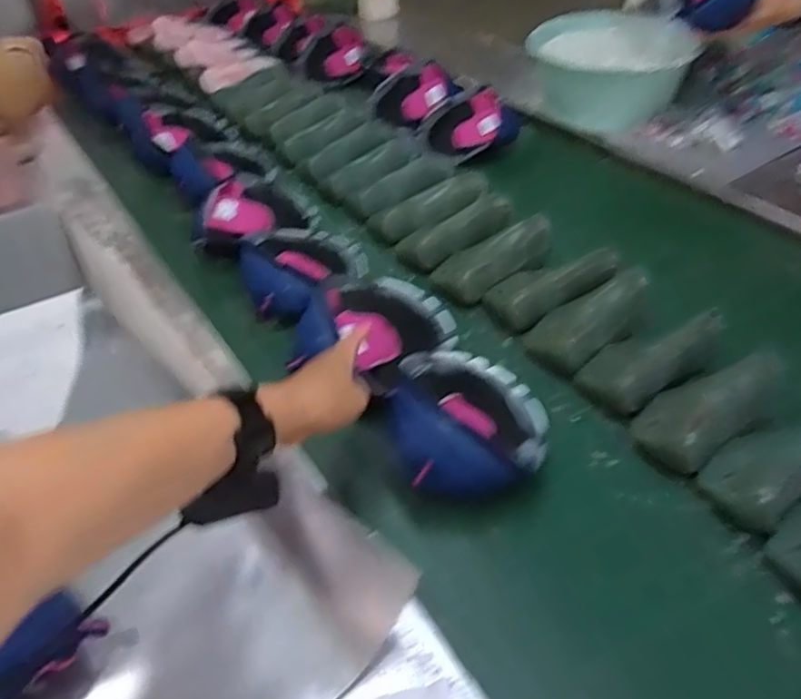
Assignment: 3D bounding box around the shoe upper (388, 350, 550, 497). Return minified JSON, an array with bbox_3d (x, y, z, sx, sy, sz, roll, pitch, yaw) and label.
[{"bbox_3d":[0.075,0.065,0.646,0.144,0.089,0.190,10,45,12],"label":"shoe upper"}]

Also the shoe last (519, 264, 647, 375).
[{"bbox_3d":[0.237,-0.035,0.772,0.173,0.061,0.083,-26,48,-23],"label":"shoe last"}]

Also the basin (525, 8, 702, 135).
[{"bbox_3d":[0.407,-0.548,1.261,0.290,0.169,0.290,12,45,14],"label":"basin"}]

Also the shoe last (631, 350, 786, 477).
[{"bbox_3d":[0.323,0.058,0.665,0.165,0.059,0.085,-28,49,-25],"label":"shoe last"}]

